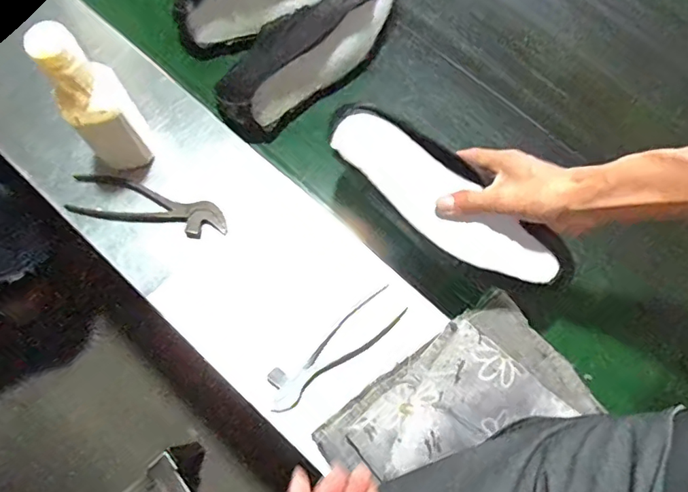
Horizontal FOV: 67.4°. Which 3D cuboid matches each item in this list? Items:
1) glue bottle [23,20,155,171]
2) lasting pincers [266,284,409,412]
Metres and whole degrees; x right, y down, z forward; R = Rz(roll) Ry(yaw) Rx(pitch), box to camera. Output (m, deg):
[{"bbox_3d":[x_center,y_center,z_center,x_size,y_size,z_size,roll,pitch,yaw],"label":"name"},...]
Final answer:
[{"bbox_3d":[-0.262,-0.149,0.551,0.067,0.194,0.058,-36,76,-11],"label":"glue bottle"},{"bbox_3d":[-0.011,0.115,0.577,0.178,0.012,0.046,-37,76,-11],"label":"lasting pincers"}]

